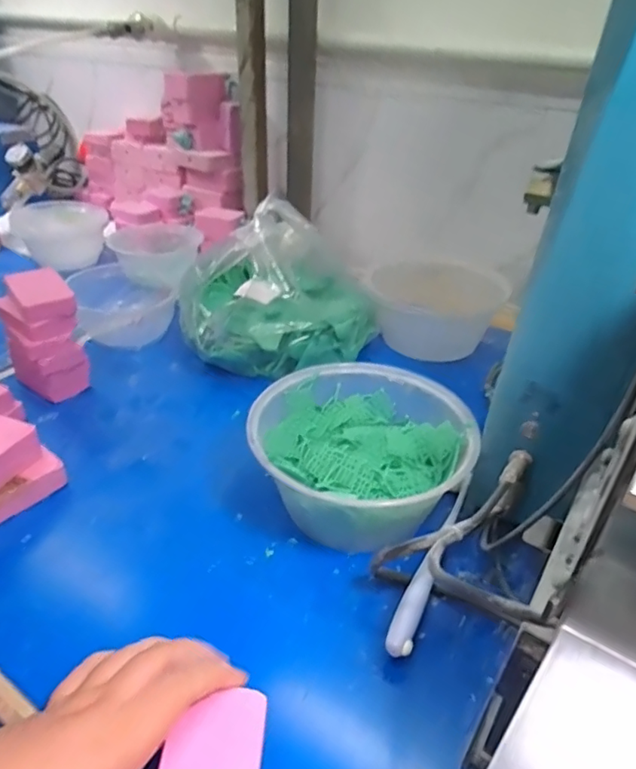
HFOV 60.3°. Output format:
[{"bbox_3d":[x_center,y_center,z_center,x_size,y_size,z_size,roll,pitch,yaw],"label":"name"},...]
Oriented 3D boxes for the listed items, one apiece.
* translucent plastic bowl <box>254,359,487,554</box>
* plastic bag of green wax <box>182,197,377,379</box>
[{"bbox_3d":[0.033,0.059,0.434,0.169,0.075,0.161,2,34,-1],"label":"translucent plastic bowl"},{"bbox_3d":[-0.040,-0.102,0.589,0.214,0.158,0.128,-4,34,-10],"label":"plastic bag of green wax"}]

